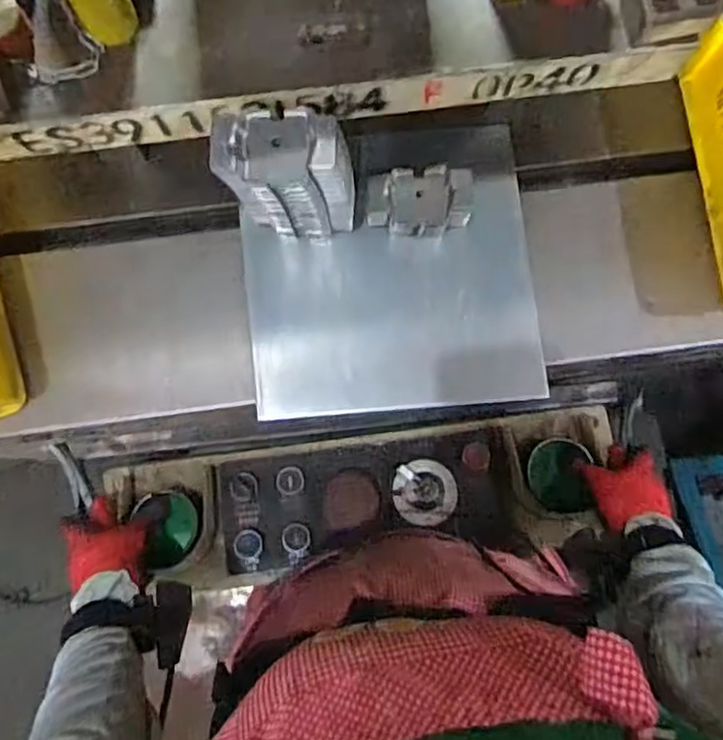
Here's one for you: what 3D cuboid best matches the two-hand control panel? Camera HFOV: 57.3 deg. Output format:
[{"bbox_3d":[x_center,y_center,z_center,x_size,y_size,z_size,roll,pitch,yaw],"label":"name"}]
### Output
[{"bbox_3d":[0.008,0.139,0.705,0.530,0.071,0.140,-8,81,-1],"label":"two-hand control panel"}]

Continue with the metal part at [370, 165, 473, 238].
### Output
[{"bbox_3d":[0.052,-0.150,0.594,0.091,0.047,0.052,-7,81,-1],"label":"metal part"}]

